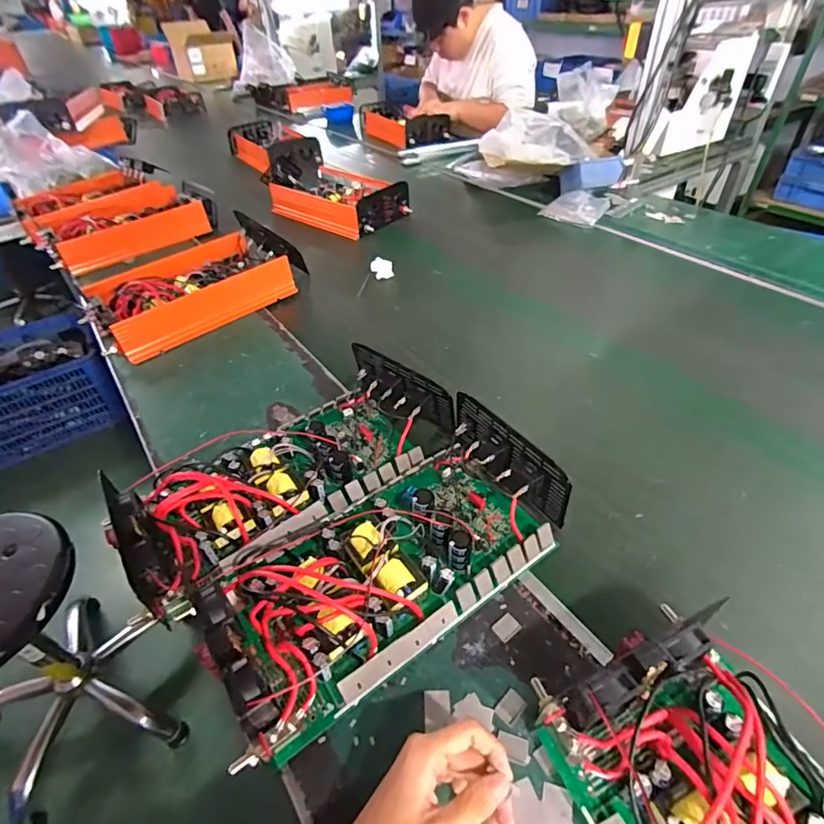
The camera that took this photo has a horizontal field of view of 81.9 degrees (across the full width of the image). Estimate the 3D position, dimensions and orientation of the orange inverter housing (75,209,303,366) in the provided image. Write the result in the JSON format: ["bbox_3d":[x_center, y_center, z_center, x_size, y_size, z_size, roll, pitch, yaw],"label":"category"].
[{"bbox_3d":[-0.439,-0.263,0.957,0.266,0.092,0.396,30,52,31],"label":"orange inverter housing"}]

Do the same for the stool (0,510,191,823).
[{"bbox_3d":[-0.748,0.472,0.931,0.358,0.474,0.418,-25,48,-20],"label":"stool"}]

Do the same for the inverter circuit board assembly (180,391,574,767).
[{"bbox_3d":[-0.022,0.138,0.496,0.381,0.068,0.197,-29,48,-25],"label":"inverter circuit board assembly"}]

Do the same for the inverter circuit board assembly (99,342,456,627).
[{"bbox_3d":[-0.144,0.064,0.602,0.411,0.082,0.215,-25,47,-22],"label":"inverter circuit board assembly"}]

